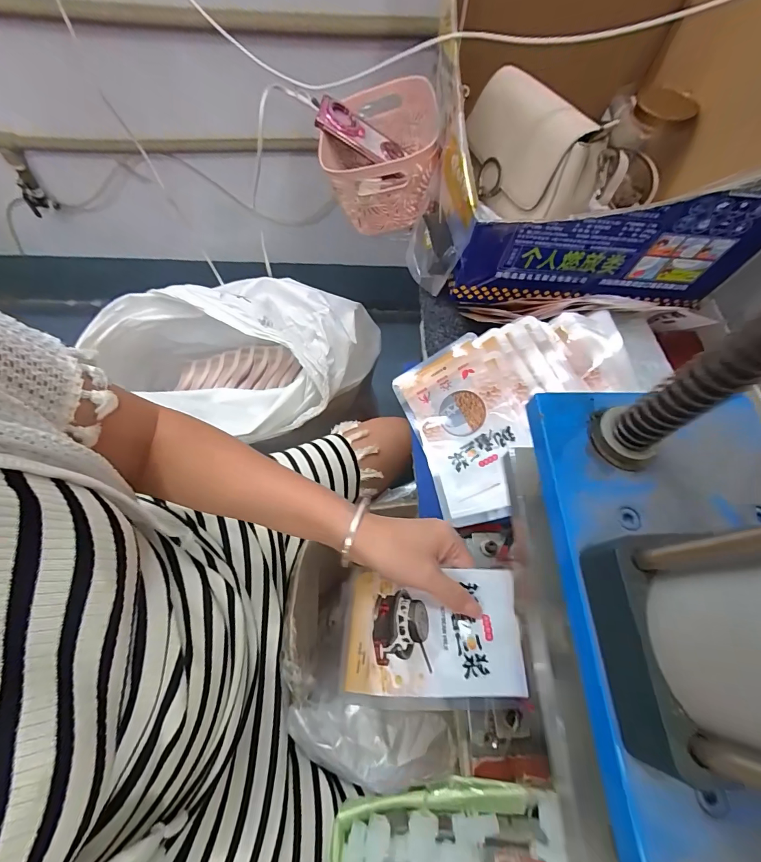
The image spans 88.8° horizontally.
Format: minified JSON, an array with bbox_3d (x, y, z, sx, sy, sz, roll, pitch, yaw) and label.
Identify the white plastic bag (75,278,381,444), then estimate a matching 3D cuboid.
[{"bbox_3d":[-0.255,-0.170,0.751,0.458,0.186,0.265,15,64,3],"label":"white plastic bag"}]

